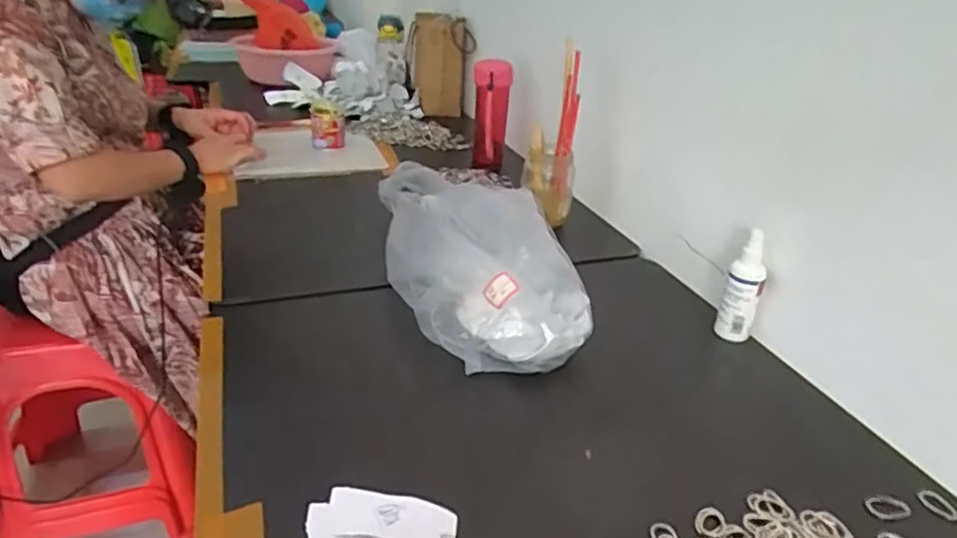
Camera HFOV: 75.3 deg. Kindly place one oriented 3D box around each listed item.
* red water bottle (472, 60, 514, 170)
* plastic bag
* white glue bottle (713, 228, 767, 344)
[{"bbox_3d":[0.021,-0.285,1.170,0.070,0.194,0.059,4,28,0],"label":"red water bottle"},{"bbox_3d":[0.000,-0.005,0.716,0.177,0.106,0.288,-11,31,-27],"label":"plastic bag"},{"bbox_3d":[0.297,0.024,0.694,0.036,0.129,0.033,22,33,30],"label":"white glue bottle"}]

